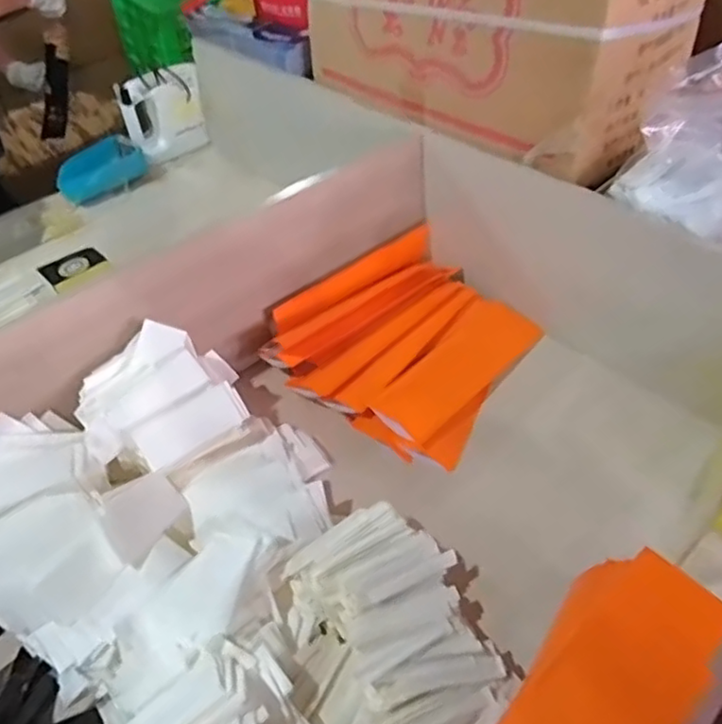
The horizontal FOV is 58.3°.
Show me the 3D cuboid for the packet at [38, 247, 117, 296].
[{"bbox_3d":[-0.396,-0.133,0.906,0.050,0.028,0.086,33,55,30],"label":"packet"}]

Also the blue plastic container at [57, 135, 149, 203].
[{"bbox_3d":[-0.466,-0.346,1.159,0.142,0.064,0.094,-33,53,-27],"label":"blue plastic container"}]

